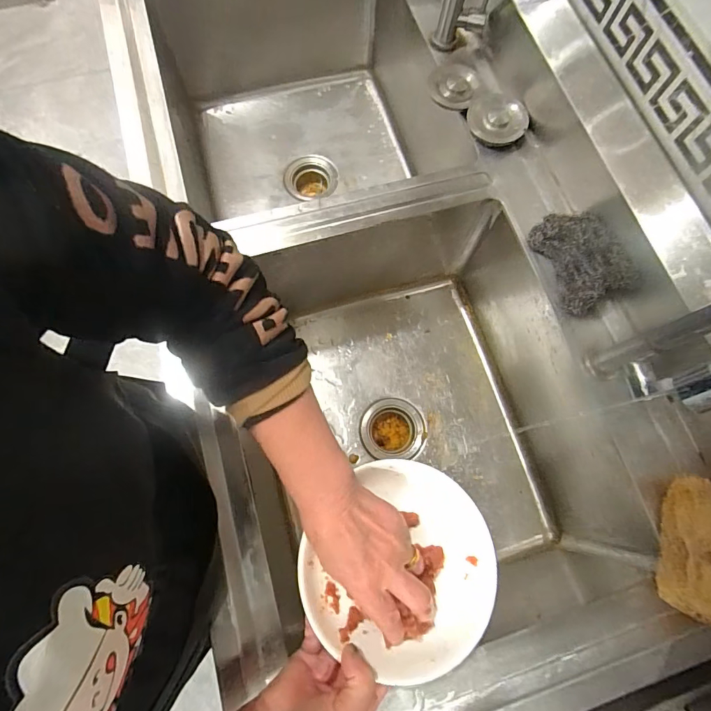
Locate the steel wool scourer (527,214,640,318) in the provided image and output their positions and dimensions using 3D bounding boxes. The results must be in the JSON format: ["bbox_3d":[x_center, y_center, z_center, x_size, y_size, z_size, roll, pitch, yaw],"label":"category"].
[{"bbox_3d":[0.278,-0.119,0.506,0.078,0.059,0.136,-18,75,-7],"label":"steel wool scourer"}]

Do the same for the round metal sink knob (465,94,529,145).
[{"bbox_3d":[0.202,-0.337,0.585,0.083,0.009,0.067,31,95,16],"label":"round metal sink knob"}]

